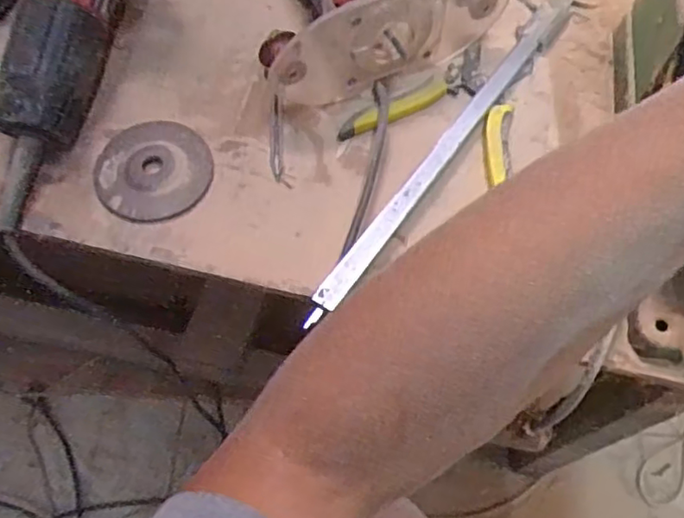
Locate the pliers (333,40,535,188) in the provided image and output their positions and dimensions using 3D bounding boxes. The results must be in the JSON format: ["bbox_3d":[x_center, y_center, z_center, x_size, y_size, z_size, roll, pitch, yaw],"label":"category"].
[{"bbox_3d":[0.083,-0.133,0.511,0.130,0.014,0.125,19,67,8],"label":"pliers"}]

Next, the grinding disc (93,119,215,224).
[{"bbox_3d":[-0.146,-0.072,0.485,0.086,0.013,0.088,0,65,0],"label":"grinding disc"}]

